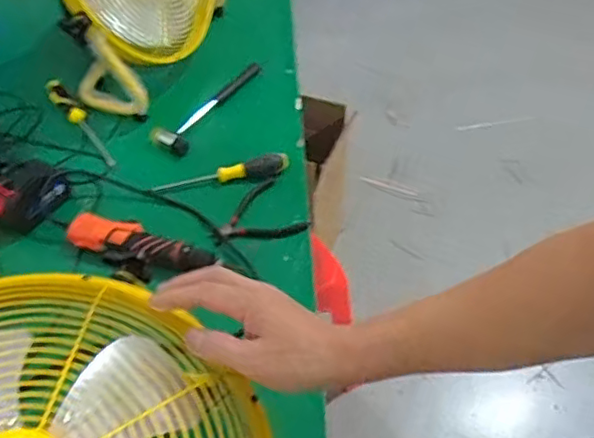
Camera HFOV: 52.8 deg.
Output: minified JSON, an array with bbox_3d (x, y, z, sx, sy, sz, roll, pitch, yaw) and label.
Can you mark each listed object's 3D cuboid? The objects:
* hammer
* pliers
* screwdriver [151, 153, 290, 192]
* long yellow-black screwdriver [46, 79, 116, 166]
[{"bbox_3d":[-0.162,-0.210,1.090,0.069,0.028,0.260,24,56,19],"label":"hammer"},{"bbox_3d":[-0.066,0.000,0.924,0.134,0.020,0.106,-26,56,-18],"label":"pliers"},{"bbox_3d":[-0.120,-0.071,0.974,0.219,0.028,0.042,-11,52,-7],"label":"screwdriver"},{"bbox_3d":[-0.382,-0.177,1.058,0.030,0.021,0.249,-34,59,-23],"label":"long yellow-black screwdriver"}]

